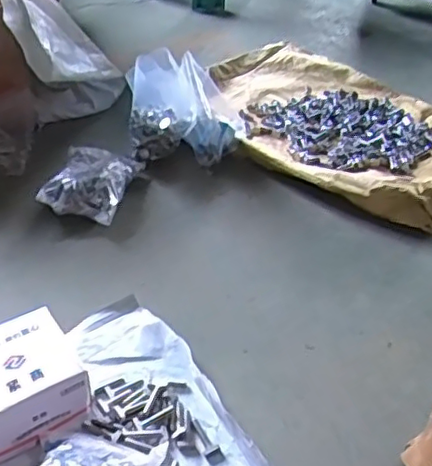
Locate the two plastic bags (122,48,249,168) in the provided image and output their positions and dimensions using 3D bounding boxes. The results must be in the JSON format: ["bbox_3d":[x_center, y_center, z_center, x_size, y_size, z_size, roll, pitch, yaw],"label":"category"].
[{"bbox_3d":[-0.059,-0.256,1.262,0.232,0.177,0.170,4,40,1],"label":"two plastic bags"}]

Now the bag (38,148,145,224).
[{"bbox_3d":[-0.233,-0.098,1.161,0.135,0.064,0.193,9,40,6],"label":"bag"}]

